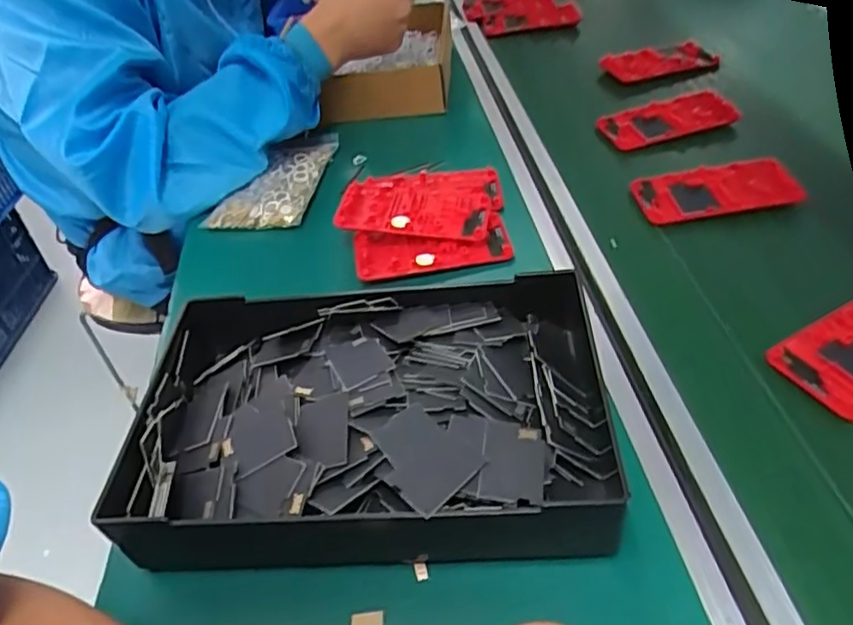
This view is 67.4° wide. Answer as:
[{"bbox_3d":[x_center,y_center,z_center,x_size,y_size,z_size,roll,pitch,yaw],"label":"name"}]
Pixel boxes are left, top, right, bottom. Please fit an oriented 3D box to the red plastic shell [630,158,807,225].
[{"bbox_3d":[0.240,-0.102,0.534,0.125,0.011,0.066,-8,47,6],"label":"red plastic shell"}]

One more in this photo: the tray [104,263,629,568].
[{"bbox_3d":[-0.030,0.056,0.367,0.266,0.050,0.182,0,44,7],"label":"tray"}]

